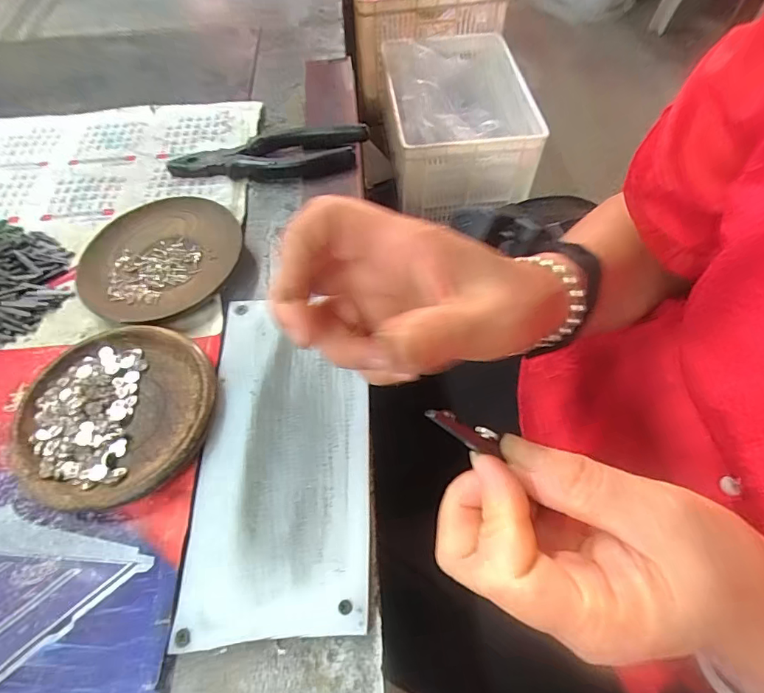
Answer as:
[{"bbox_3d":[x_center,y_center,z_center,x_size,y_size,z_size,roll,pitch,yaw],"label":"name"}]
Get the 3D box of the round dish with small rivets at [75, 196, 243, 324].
[{"bbox_3d":[-0.163,-0.066,0.339,0.108,0.015,0.115,-1,58,2],"label":"round dish with small rivets"}]

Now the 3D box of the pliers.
[{"bbox_3d":[-0.099,-0.165,0.394,0.167,0.018,0.048,-2,58,2],"label":"pliers"}]

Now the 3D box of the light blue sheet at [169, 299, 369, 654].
[{"bbox_3d":[-0.056,0.055,0.261,0.093,0.004,0.189,-2,59,2],"label":"light blue sheet"}]

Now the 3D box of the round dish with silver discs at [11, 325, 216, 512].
[{"bbox_3d":[-0.156,0.038,0.271,0.111,0.016,0.109,-1,58,2],"label":"round dish with silver discs"}]

